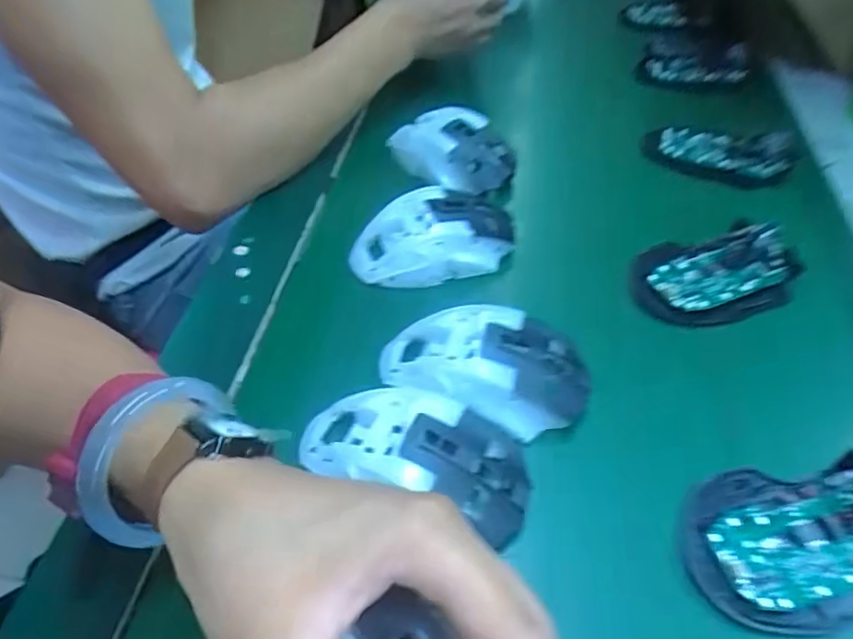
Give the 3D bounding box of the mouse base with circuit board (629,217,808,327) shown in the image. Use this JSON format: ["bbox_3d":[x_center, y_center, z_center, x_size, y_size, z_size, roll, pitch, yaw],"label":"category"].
[{"bbox_3d":[0.195,-0.033,0.386,0.113,0.024,0.067,-7,49,-8],"label":"mouse base with circuit board"}]

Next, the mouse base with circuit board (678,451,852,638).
[{"bbox_3d":[0.177,0.100,0.269,0.111,0.024,0.073,-8,49,-9],"label":"mouse base with circuit board"}]

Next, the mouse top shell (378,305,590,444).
[{"bbox_3d":[0.031,0.024,0.323,0.113,0.030,0.061,10,49,8],"label":"mouse top shell"}]

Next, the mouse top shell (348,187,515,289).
[{"bbox_3d":[0.007,-0.059,0.401,0.115,0.035,0.059,-13,50,-13],"label":"mouse top shell"}]

